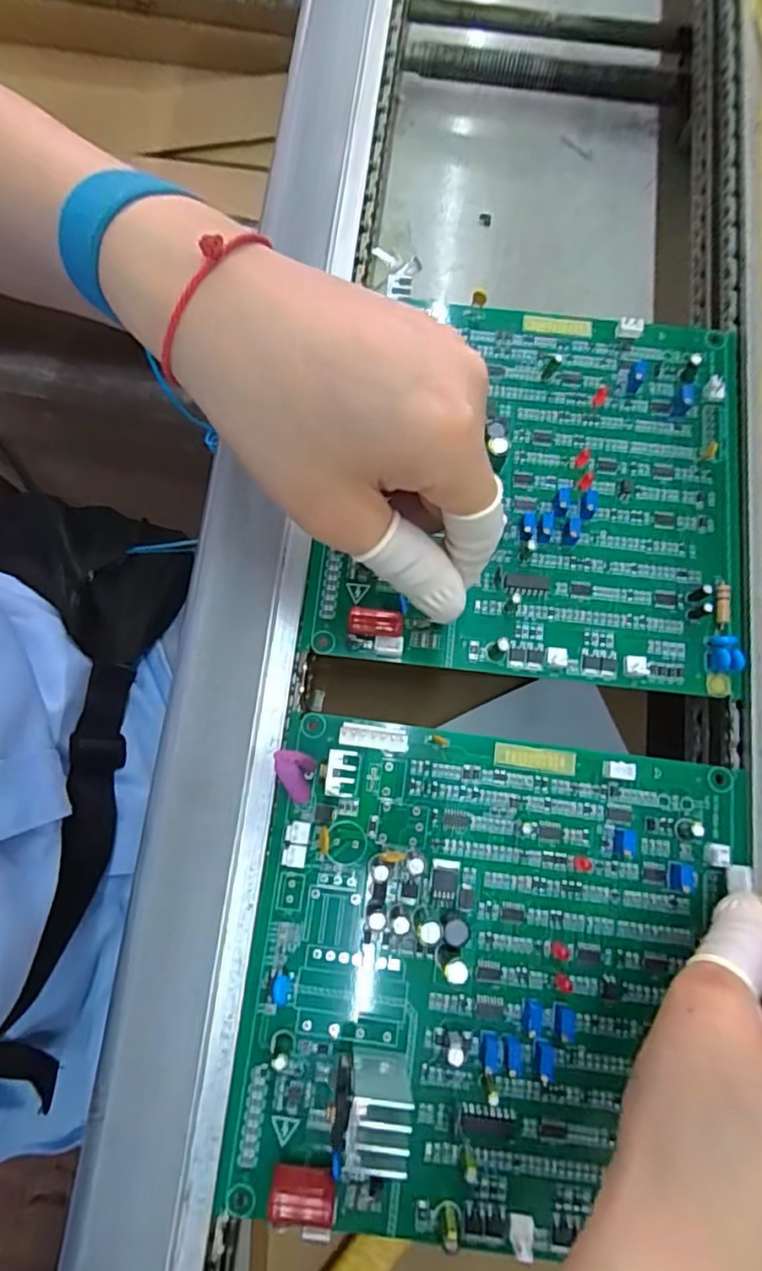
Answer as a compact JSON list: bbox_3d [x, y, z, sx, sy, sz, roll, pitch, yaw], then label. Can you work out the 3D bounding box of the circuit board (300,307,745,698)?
[{"bbox_3d":[0.068,-0.071,0.271,0.179,0.018,0.176,7,77,2],"label":"circuit board"}]

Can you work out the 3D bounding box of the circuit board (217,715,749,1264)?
[{"bbox_3d":[0.041,0.127,0.228,0.179,0.015,0.173,7,77,2],"label":"circuit board"}]

